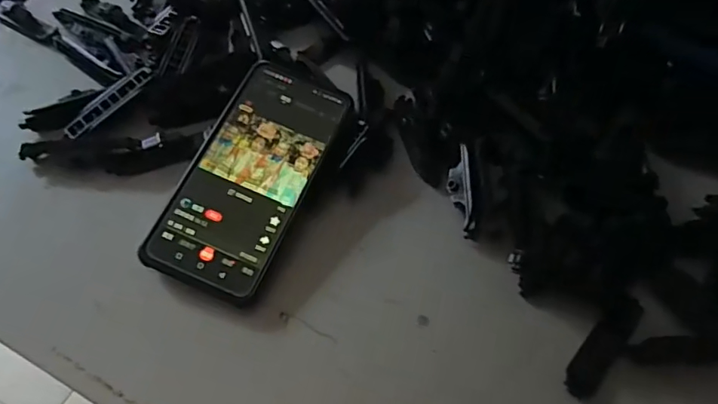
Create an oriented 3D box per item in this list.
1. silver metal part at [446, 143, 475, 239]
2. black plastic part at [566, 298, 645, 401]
[{"bbox_3d":[0.071,-0.008,0.368,0.013,0.019,0.065,0,58,-5],"label":"silver metal part"},{"bbox_3d":[0.153,0.089,0.324,0.019,0.004,0.077,38,62,18],"label":"black plastic part"}]

